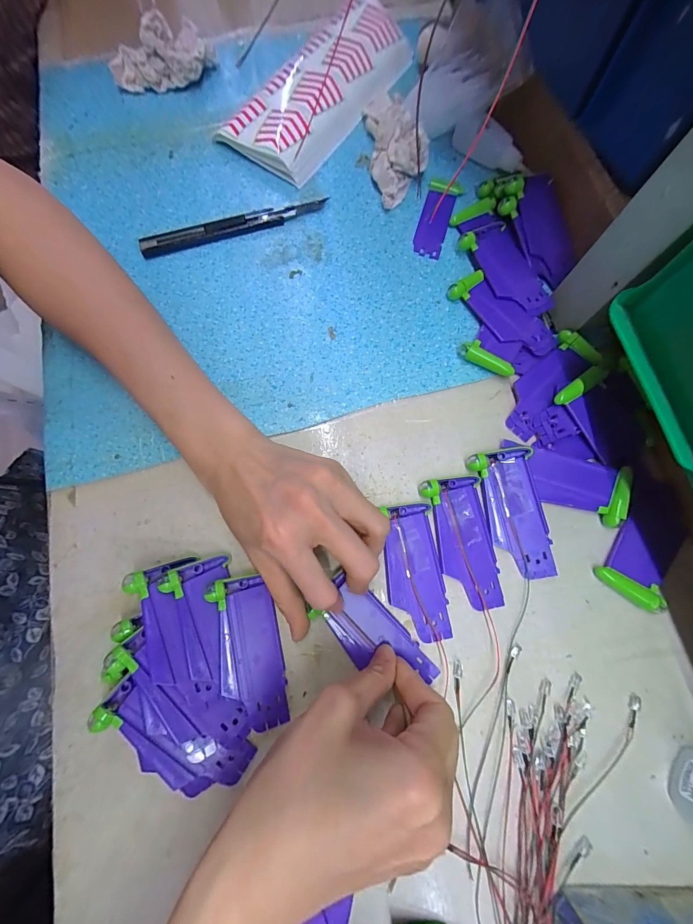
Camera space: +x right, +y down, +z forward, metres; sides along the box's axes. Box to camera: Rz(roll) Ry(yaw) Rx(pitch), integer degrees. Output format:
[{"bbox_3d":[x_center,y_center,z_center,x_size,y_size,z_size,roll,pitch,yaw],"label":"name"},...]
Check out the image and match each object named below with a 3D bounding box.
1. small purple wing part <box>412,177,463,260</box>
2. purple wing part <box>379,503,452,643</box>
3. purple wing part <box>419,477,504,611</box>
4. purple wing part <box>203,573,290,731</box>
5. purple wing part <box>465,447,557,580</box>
[{"bbox_3d":[0.080,-0.219,0.301,0.027,0.008,0.084,15,76,4],"label":"small purple wing part"},{"bbox_3d":[0.045,0.074,0.230,0.037,0.007,0.088,-7,76,-2],"label":"purple wing part"},{"bbox_3d":[0.080,0.055,0.235,0.040,0.008,0.088,-7,76,-2],"label":"purple wing part"},{"bbox_3d":[-0.063,0.119,0.218,0.039,0.012,0.087,-11,77,-13],"label":"purple wing part"},{"bbox_3d":[0.116,0.036,0.238,0.040,0.011,0.088,-8,76,-2],"label":"purple wing part"}]

